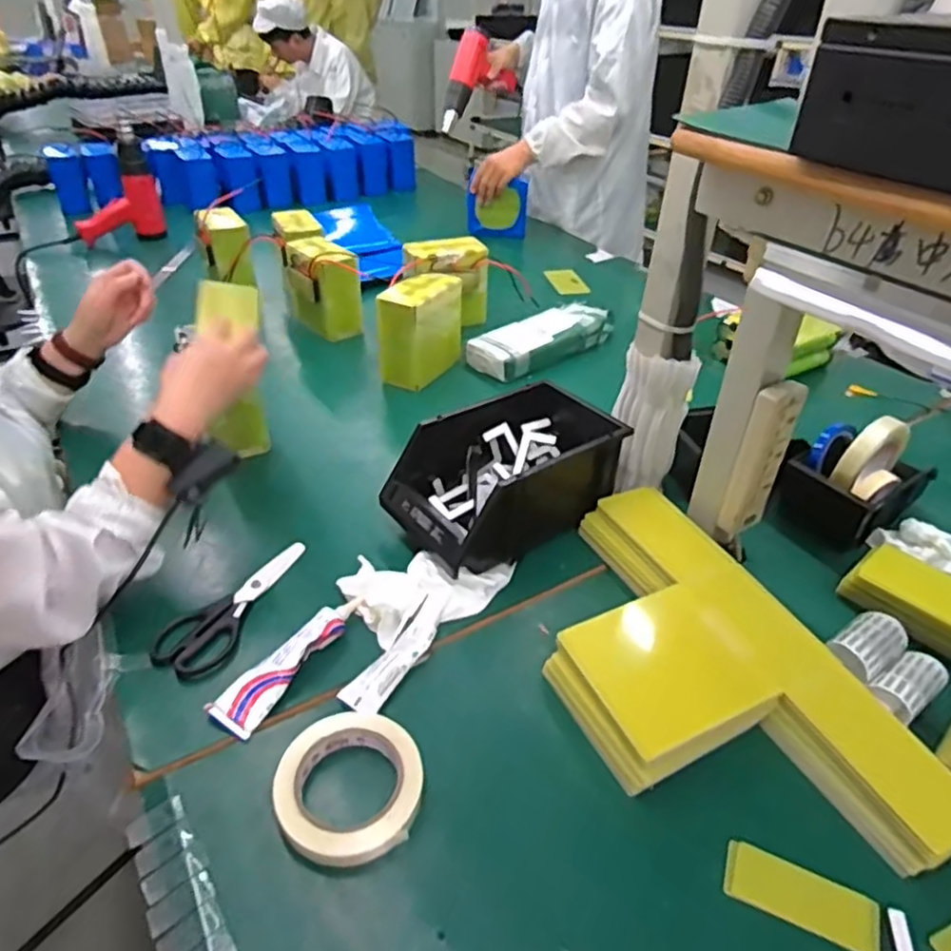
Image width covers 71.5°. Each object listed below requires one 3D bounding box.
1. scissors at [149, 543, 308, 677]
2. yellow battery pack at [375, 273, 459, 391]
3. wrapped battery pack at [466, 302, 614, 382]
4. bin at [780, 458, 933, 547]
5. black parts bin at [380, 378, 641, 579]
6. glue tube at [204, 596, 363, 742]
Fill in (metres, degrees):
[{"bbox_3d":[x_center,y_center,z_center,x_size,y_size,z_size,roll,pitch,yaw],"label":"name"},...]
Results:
[{"bbox_3d":[-0.252,0.128,0.688,0.073,0.016,0.193,12,39,14],"label":"scissors"},{"bbox_3d":[-0.089,-0.235,1.084,0.070,0.156,0.153,21,41,23],"label":"yellow battery pack"},{"bbox_3d":[0.120,-0.244,1.170,0.277,0.052,0.107,-27,46,-32],"label":"wrapped battery pack"},{"bbox_3d":[0.463,0.018,0.811,0.158,0.074,0.107,-16,41,-22],"label":"bin"},{"bbox_3d":[0.041,-0.008,0.778,0.272,0.104,0.162,-21,43,-27],"label":"black parts bin"},{"bbox_3d":[-0.172,0.165,0.617,0.043,0.026,0.165,20,41,23],"label":"glue tube"}]

